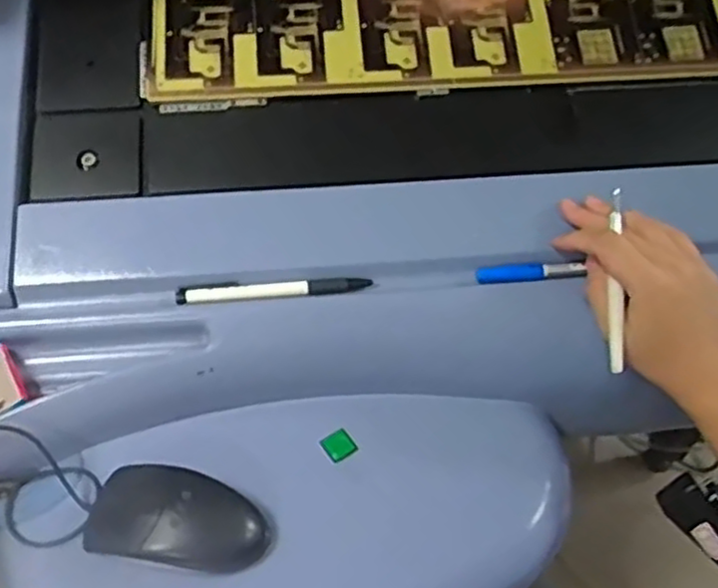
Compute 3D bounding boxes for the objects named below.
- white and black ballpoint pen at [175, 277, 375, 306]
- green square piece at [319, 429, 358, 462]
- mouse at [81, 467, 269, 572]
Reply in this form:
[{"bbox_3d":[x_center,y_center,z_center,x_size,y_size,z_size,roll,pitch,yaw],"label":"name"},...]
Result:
[{"bbox_3d":[-0.059,-0.004,0.500,0.132,0.008,0.014,-4,48,-4],"label":"white and black ballpoint pen"},{"bbox_3d":[-0.014,0.105,0.502,0.019,0.004,0.020,-36,76,-6],"label":"green square piece"},{"bbox_3d":[-0.113,0.139,0.450,0.110,0.031,0.054,3,48,3],"label":"mouse"}]

